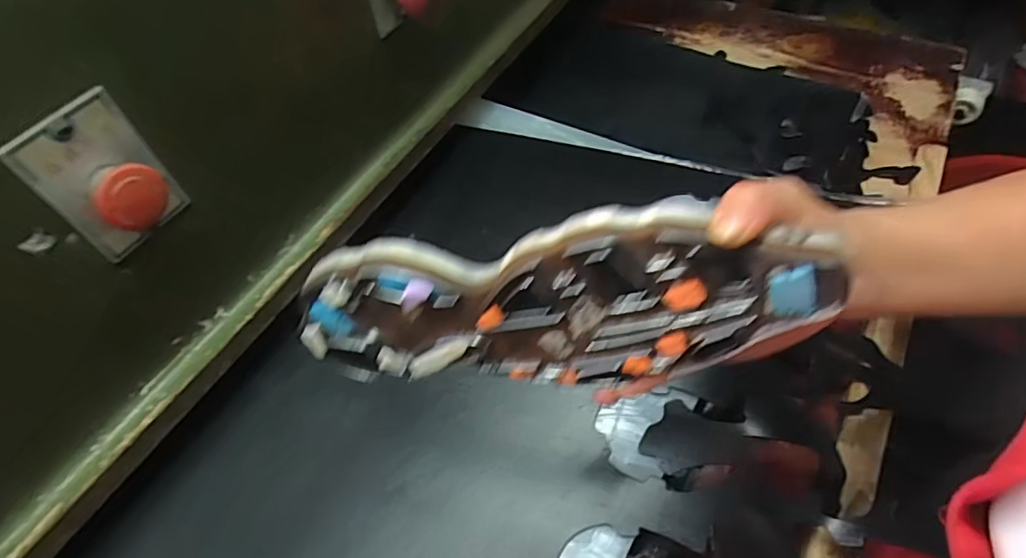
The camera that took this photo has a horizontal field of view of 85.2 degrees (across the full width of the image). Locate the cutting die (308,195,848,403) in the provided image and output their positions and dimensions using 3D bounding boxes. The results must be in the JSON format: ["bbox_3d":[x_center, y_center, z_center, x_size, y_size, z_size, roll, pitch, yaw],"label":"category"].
[{"bbox_3d":[0.017,0.016,0.291,0.263,0.093,0.021,-6,37,14],"label":"cutting die"}]

